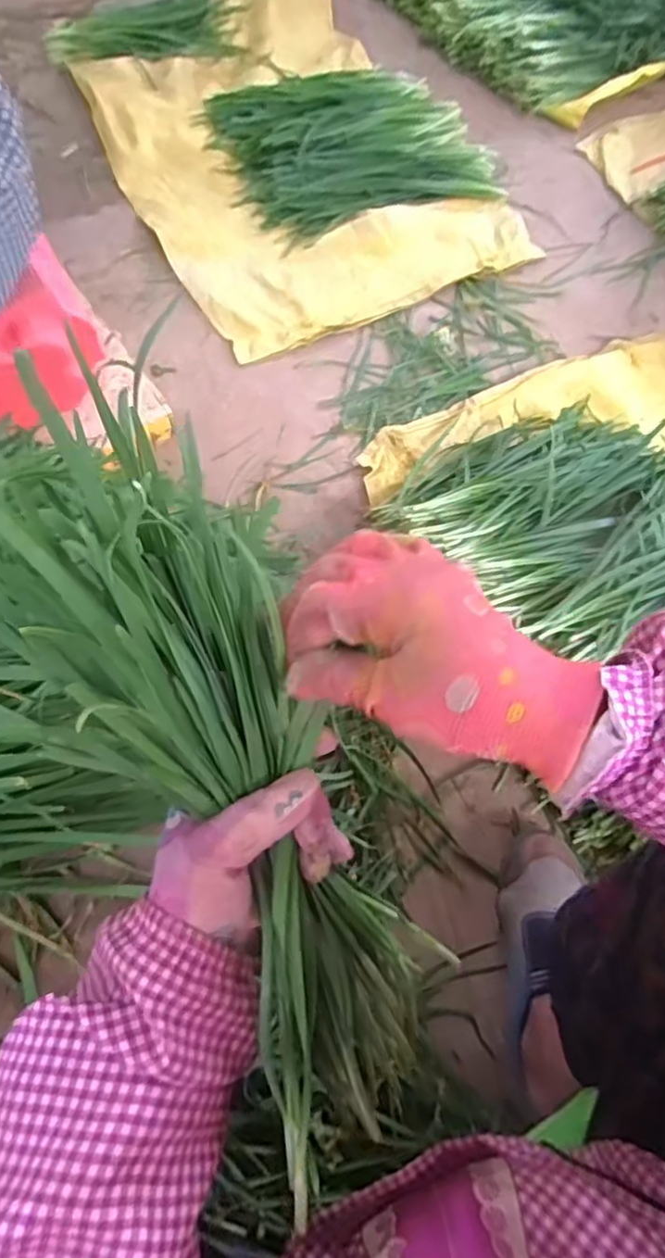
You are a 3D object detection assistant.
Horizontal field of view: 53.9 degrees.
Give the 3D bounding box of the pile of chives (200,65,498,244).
[{"bbox_3d":[0.030,-0.831,1.118,0.429,0.054,0.360,-19,67,-11],"label":"pile of chives"}]

